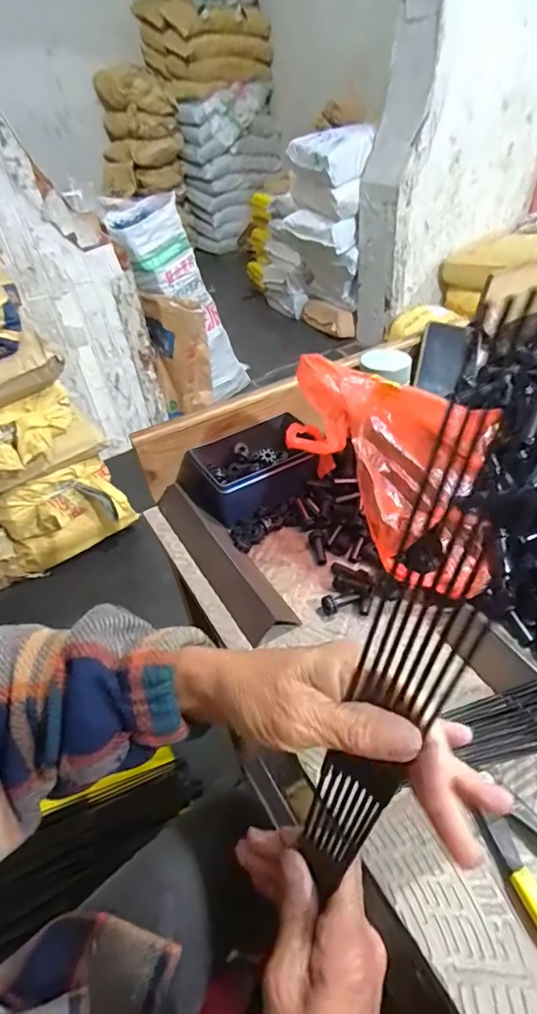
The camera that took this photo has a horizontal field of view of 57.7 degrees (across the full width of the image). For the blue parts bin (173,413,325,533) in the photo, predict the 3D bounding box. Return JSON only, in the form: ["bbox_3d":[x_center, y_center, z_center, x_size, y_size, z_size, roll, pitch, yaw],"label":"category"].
[{"bbox_3d":[-0.022,-0.039,0.578,0.146,0.057,0.104,-24,43,-19],"label":"blue parts bin"}]

